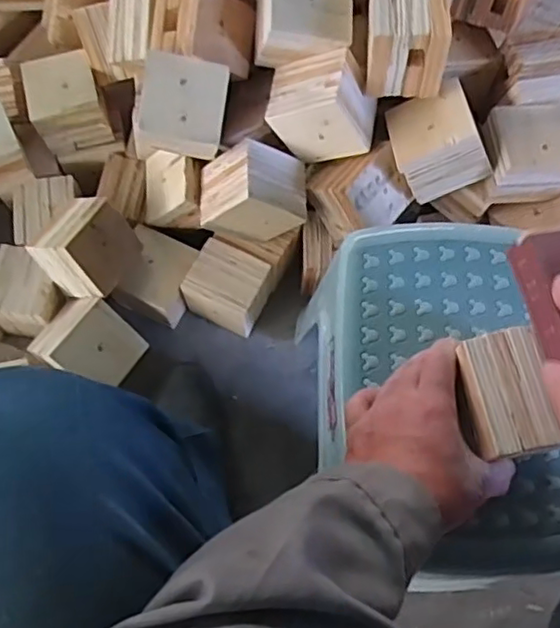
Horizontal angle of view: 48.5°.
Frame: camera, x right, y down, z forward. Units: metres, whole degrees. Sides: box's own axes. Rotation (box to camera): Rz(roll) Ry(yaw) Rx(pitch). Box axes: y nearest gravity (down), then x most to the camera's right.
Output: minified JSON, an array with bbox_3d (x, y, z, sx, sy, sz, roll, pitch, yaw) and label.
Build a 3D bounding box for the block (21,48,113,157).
[{"bbox_3d":[-0.287,-0.283,0.838,0.096,0.079,0.111,-17,71,-8],"label":"block"}]

